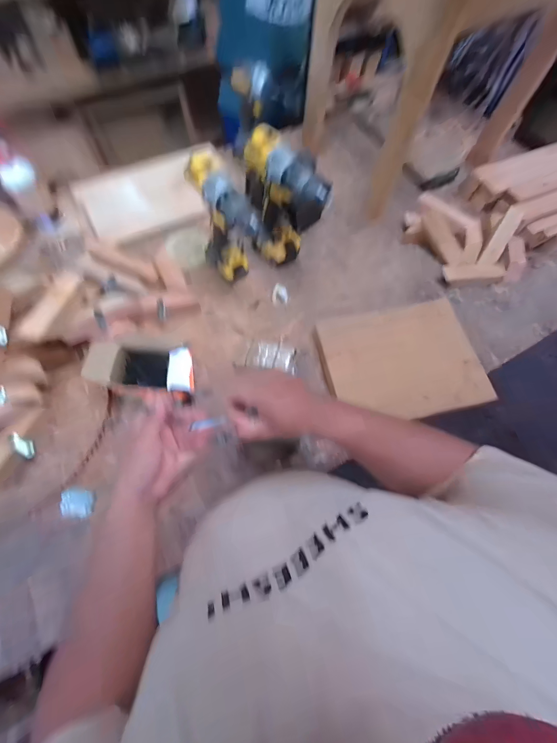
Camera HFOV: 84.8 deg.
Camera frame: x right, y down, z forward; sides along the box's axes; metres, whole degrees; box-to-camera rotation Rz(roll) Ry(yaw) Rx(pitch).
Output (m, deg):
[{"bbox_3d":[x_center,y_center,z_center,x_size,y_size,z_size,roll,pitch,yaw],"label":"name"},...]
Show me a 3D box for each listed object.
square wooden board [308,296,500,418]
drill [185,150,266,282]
[{"bbox_3d":[0.264,-0.031,0.677,0.327,0.034,0.265,-9,68,-4],"label":"square wooden board"},{"bbox_3d":[-0.106,-0.290,0.663,0.096,0.239,0.188,-23,70,-12],"label":"drill"}]

